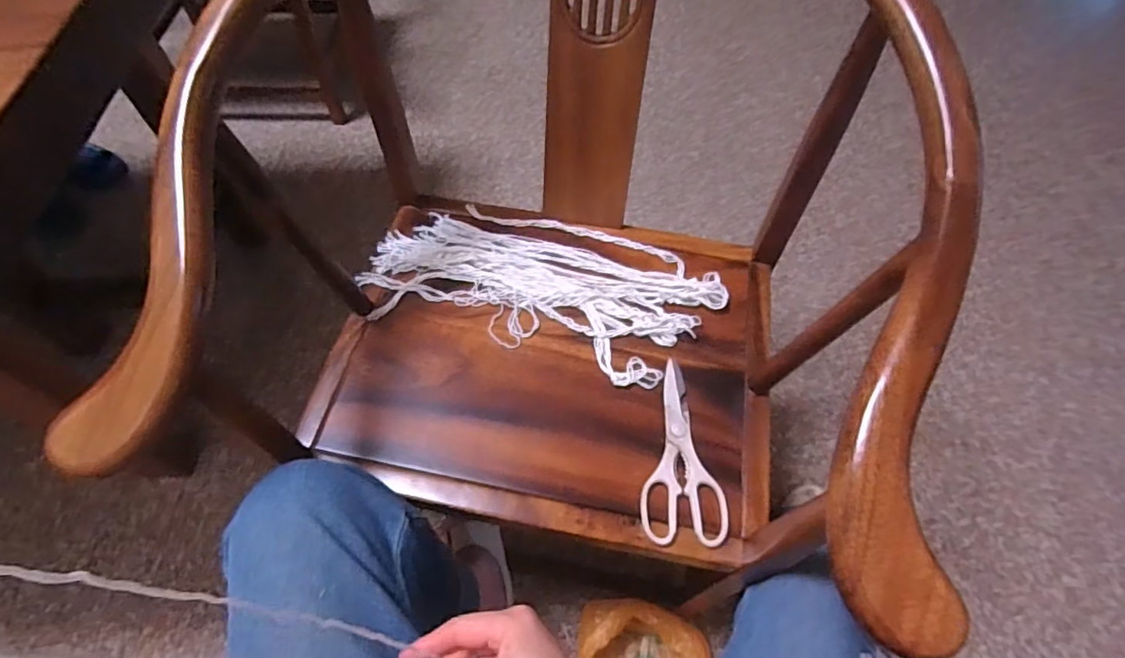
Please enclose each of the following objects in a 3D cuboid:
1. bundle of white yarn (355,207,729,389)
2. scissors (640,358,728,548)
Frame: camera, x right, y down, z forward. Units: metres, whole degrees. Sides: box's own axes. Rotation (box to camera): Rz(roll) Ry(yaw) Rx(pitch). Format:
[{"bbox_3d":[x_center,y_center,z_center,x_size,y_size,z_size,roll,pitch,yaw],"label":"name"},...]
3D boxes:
[{"bbox_3d":[-0.029,-0.058,0.706,0.424,0.021,0.199,13,61,10],"label":"bundle of white yarn"},{"bbox_3d":[0.124,0.125,0.597,0.082,0.007,0.192,2,58,0],"label":"scissors"}]

